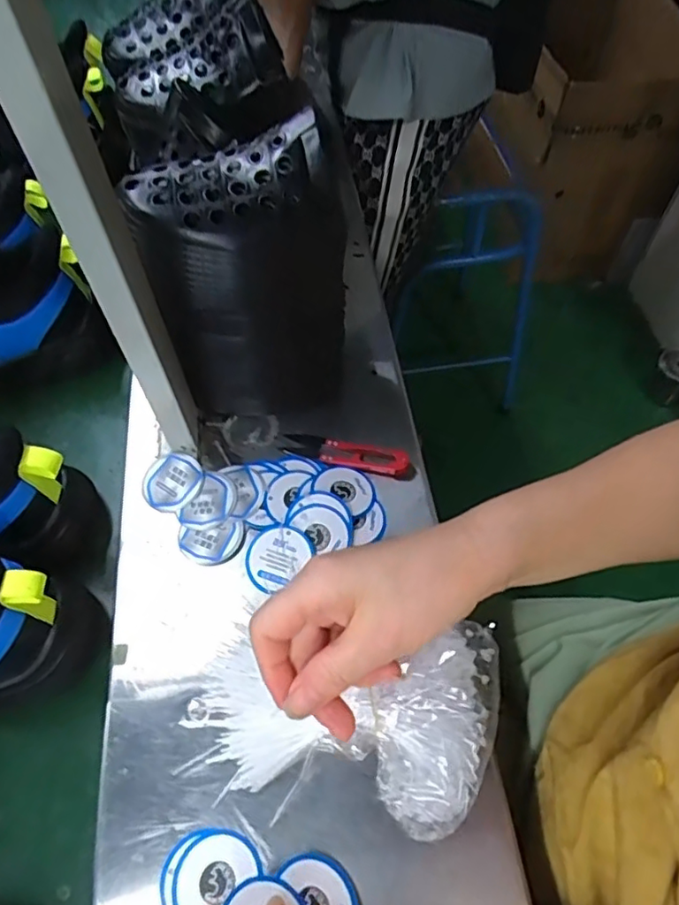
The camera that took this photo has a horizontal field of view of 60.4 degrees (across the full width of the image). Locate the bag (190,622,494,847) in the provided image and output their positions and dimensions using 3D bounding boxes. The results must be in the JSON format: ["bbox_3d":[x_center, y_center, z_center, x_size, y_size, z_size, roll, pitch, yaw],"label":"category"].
[{"bbox_3d":[0.002,0.157,0.353,0.182,0.032,0.110,-1,55,11],"label":"bag"}]

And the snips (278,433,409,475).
[{"bbox_3d":[0.004,-0.002,0.464,0.101,0.017,0.024,18,57,9],"label":"snips"}]

